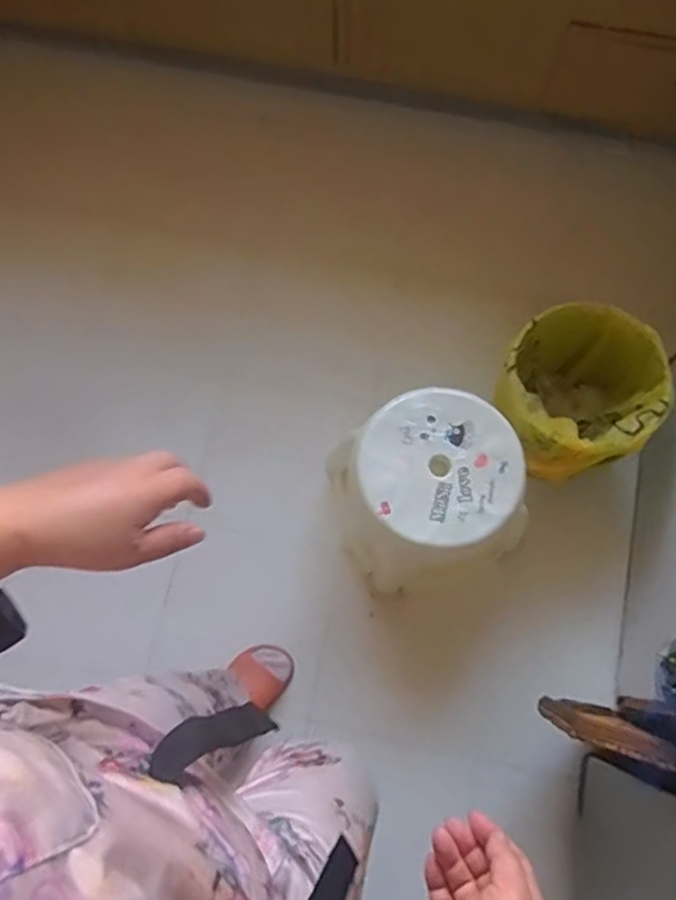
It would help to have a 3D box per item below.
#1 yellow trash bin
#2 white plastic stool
[{"bbox_3d":[0.392,-0.083,1.217,0.282,0.206,0.254,-36,77,-9],"label":"yellow trash bin"},{"bbox_3d":[0.145,0.071,1.201,0.285,0.250,0.261,-21,75,-5],"label":"white plastic stool"}]

